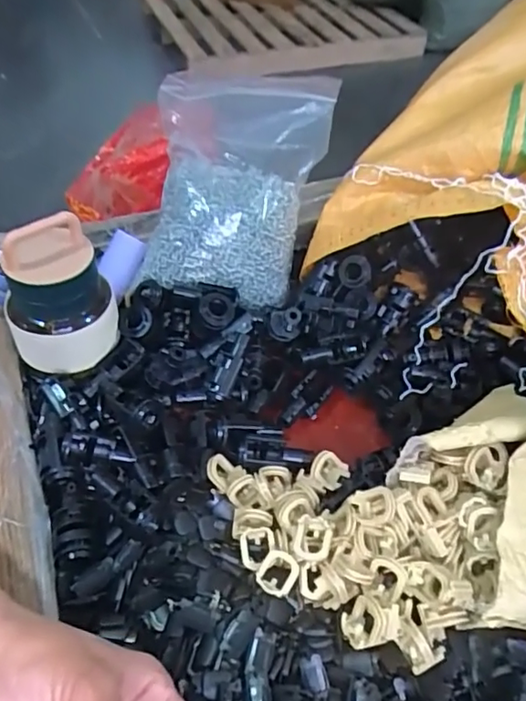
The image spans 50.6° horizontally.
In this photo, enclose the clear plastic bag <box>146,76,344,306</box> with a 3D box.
[{"bbox_3d":[-0.020,-0.154,0.478,0.125,0.129,0.194,11,52,12],"label":"clear plastic bag"}]

